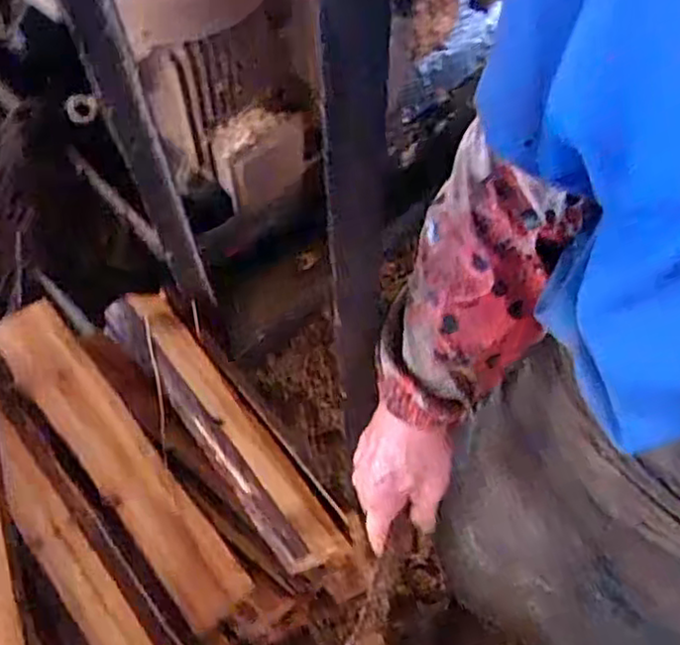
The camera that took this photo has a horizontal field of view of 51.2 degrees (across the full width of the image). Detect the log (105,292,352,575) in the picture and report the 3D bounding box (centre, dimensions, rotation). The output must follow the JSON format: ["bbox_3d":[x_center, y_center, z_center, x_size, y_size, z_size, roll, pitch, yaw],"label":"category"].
[{"bbox_3d":[-0.172,0.126,0.968,0.107,0.071,0.503,-32,64,-18],"label":"log"}]

